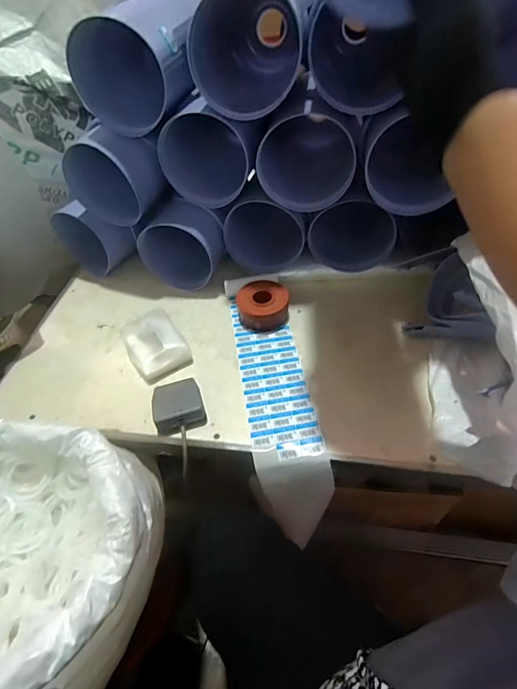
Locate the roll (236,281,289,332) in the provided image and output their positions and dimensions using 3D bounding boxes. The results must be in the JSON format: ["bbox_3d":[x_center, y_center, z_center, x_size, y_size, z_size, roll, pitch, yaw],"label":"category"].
[{"bbox_3d":[0.010,-0.077,0.757,0.098,0.047,0.100,-3,48,3],"label":"roll"}]

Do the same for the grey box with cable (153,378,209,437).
[{"bbox_3d":[-0.130,0.101,0.624,0.078,0.033,0.077,-14,48,-7],"label":"grey box with cable"}]

